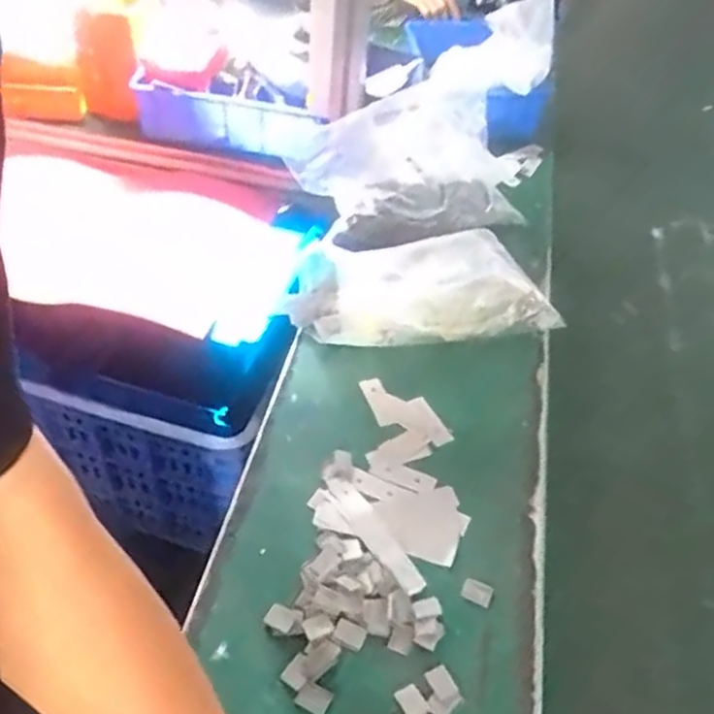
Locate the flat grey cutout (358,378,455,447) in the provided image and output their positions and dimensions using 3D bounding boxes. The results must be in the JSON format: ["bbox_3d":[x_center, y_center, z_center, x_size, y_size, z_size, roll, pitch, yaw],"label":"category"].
[{"bbox_3d":[0.048,0.057,0.738,0.109,0.010,0.045,22,52,21],"label":"flat grey cutout"}]

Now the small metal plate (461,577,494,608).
[{"bbox_3d":[0.102,0.199,0.604,0.026,0.004,0.017,24,49,15],"label":"small metal plate"}]

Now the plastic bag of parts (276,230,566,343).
[{"bbox_3d":[0.074,-0.084,0.821,0.299,0.063,0.155,-2,47,-9],"label":"plastic bag of parts"}]

